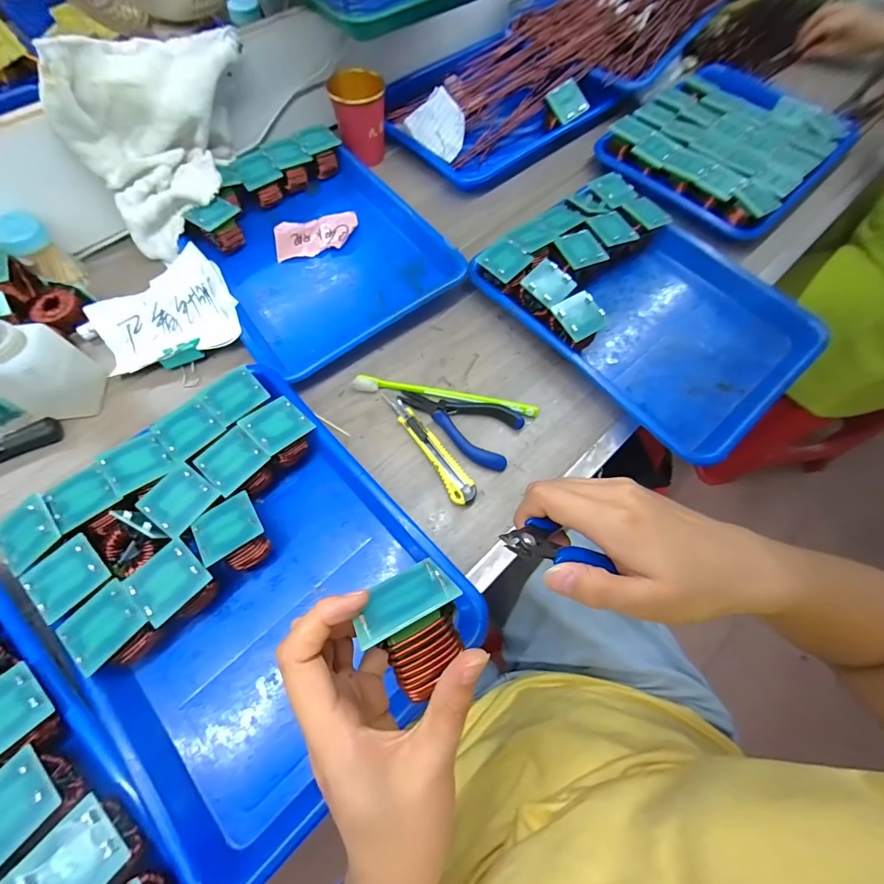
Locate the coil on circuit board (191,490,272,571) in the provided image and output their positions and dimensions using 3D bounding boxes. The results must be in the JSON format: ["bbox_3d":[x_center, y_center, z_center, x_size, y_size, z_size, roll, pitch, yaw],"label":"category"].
[{"bbox_3d":[-0.169,0.079,0.335,0.052,0.047,0.054,-32,71,-15],"label":"coil on circuit board"}]

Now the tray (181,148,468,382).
[{"bbox_3d":[-0.138,-0.220,0.477,0.245,0.031,0.271,-34,71,-15],"label":"tray"}]

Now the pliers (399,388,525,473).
[{"bbox_3d":[0.014,-0.021,0.401,0.121,0.016,0.061,22,67,8],"label":"pliers"}]

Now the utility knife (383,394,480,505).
[{"bbox_3d":[-0.011,0.003,0.395,0.024,0.011,0.133,-30,70,-14],"label":"utility knife"}]

